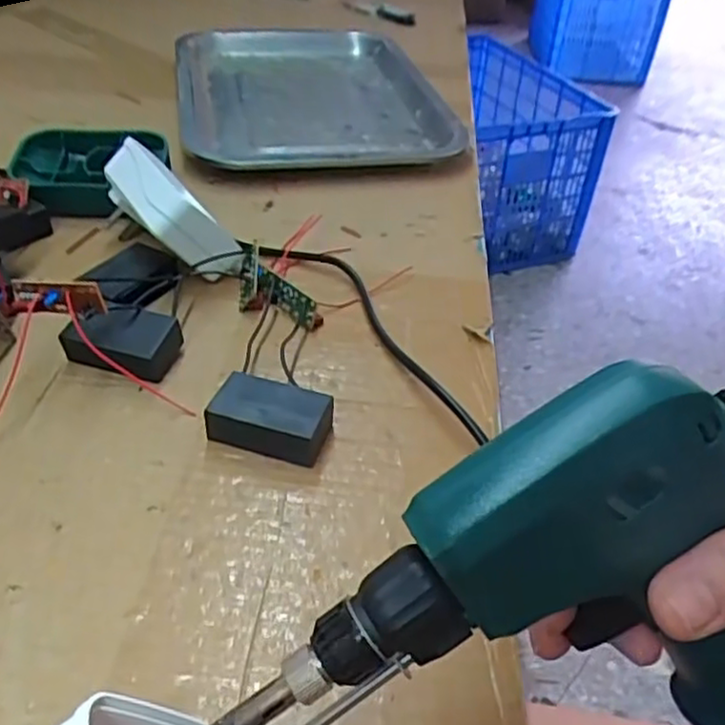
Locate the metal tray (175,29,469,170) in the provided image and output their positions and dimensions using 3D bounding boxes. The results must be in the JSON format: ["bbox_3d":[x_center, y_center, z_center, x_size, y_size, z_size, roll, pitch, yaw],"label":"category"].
[{"bbox_3d":[-0.048,-0.236,0.595,0.204,0.018,0.317,-5,41,-10],"label":"metal tray"}]

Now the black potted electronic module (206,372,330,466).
[{"bbox_3d":[-0.039,0.023,0.304,0.049,0.017,0.029,14,41,12],"label":"black potted electronic module"}]

